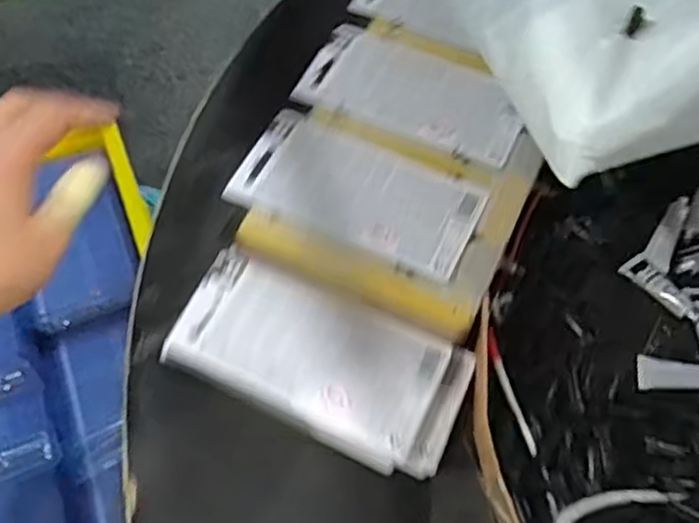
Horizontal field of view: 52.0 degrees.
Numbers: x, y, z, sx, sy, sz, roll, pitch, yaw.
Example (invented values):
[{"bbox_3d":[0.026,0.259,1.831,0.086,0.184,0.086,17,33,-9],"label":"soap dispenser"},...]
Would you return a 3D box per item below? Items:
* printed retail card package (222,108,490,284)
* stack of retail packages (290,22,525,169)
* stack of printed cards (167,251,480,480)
[{"bbox_3d":[0.006,-0.048,0.496,0.165,0.010,0.082,23,64,13],"label":"printed retail card package"},{"bbox_3d":[0.050,-0.130,0.543,0.165,0.011,0.085,22,63,13],"label":"stack of retail packages"},{"bbox_3d":[-0.021,0.062,0.459,0.186,0.013,0.091,21,63,13],"label":"stack of printed cards"}]

